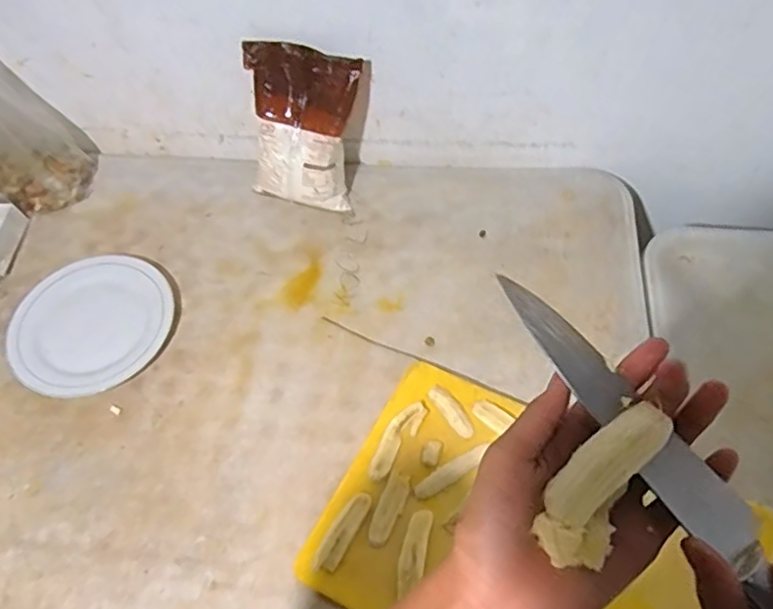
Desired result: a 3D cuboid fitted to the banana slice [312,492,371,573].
[{"bbox_3d":[-0.049,0.258,0.705,0.029,0.010,0.094,23,61,17],"label":"banana slice"}]

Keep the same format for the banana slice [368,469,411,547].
[{"bbox_3d":[0.004,0.233,0.709,0.028,0.006,0.085,18,59,15],"label":"banana slice"}]

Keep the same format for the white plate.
[{"bbox_3d":[-0.416,0.025,0.873,0.216,0.029,0.205,-2,56,3],"label":"white plate"}]

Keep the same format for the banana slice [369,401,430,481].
[{"bbox_3d":[0.012,0.164,0.761,0.035,0.012,0.109,32,64,22],"label":"banana slice"}]

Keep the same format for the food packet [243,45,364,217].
[{"bbox_3d":[-0.121,-0.249,0.927,0.171,0.224,0.105,5,57,7],"label":"food packet"}]

